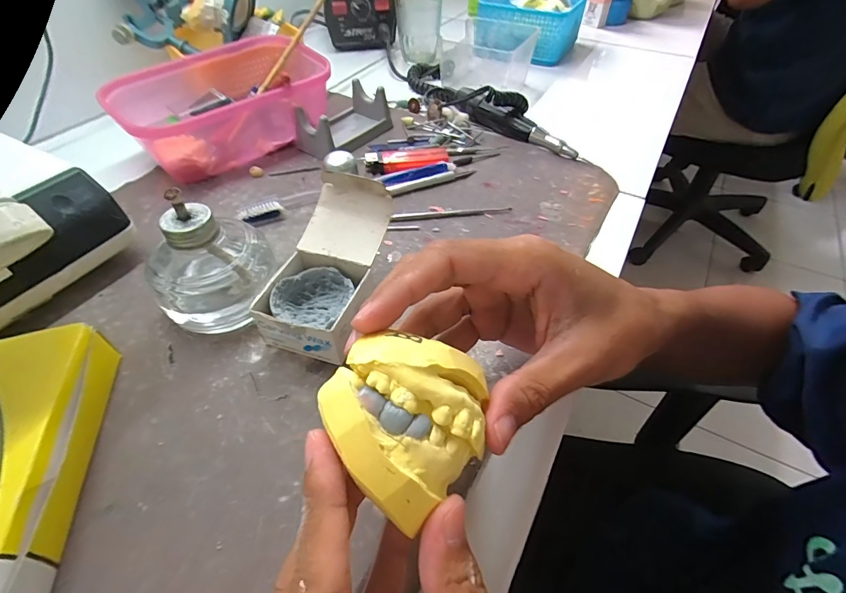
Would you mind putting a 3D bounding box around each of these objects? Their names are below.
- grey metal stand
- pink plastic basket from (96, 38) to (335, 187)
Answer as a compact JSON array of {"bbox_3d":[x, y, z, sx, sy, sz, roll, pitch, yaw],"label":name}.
[{"bbox_3d":[-0.083,-0.183,0.418,0.061,0.037,0.097,26,53,21],"label":"grey metal stand"},{"bbox_3d":[-0.192,-0.190,0.407,0.195,0.065,0.127,-32,56,-25],"label":"pink plastic basket"}]

